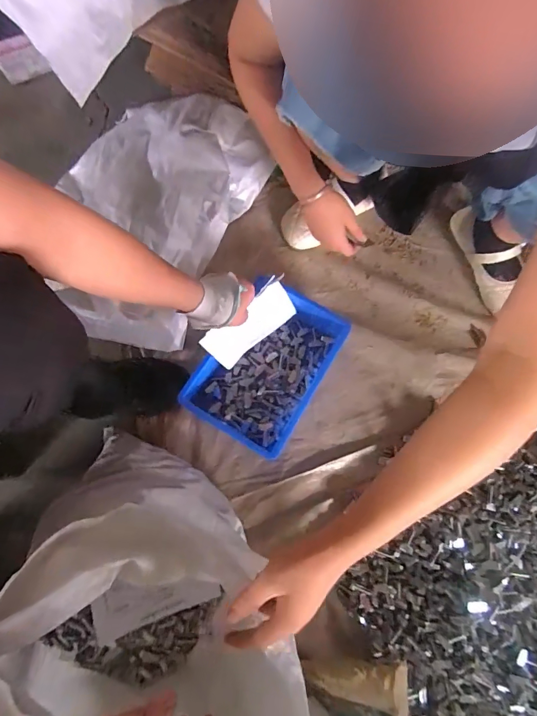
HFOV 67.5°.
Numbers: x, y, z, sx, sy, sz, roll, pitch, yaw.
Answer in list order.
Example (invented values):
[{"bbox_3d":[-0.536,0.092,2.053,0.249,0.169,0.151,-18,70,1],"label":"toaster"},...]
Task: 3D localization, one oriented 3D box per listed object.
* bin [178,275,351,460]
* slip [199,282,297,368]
[{"bbox_3d":[-0.001,0.013,0.651,0.171,0.062,0.252,31,75,7],"label":"bin"},{"bbox_3d":[-0.030,-0.053,0.636,0.158,0.095,0.023,-44,46,-12],"label":"slip"}]

